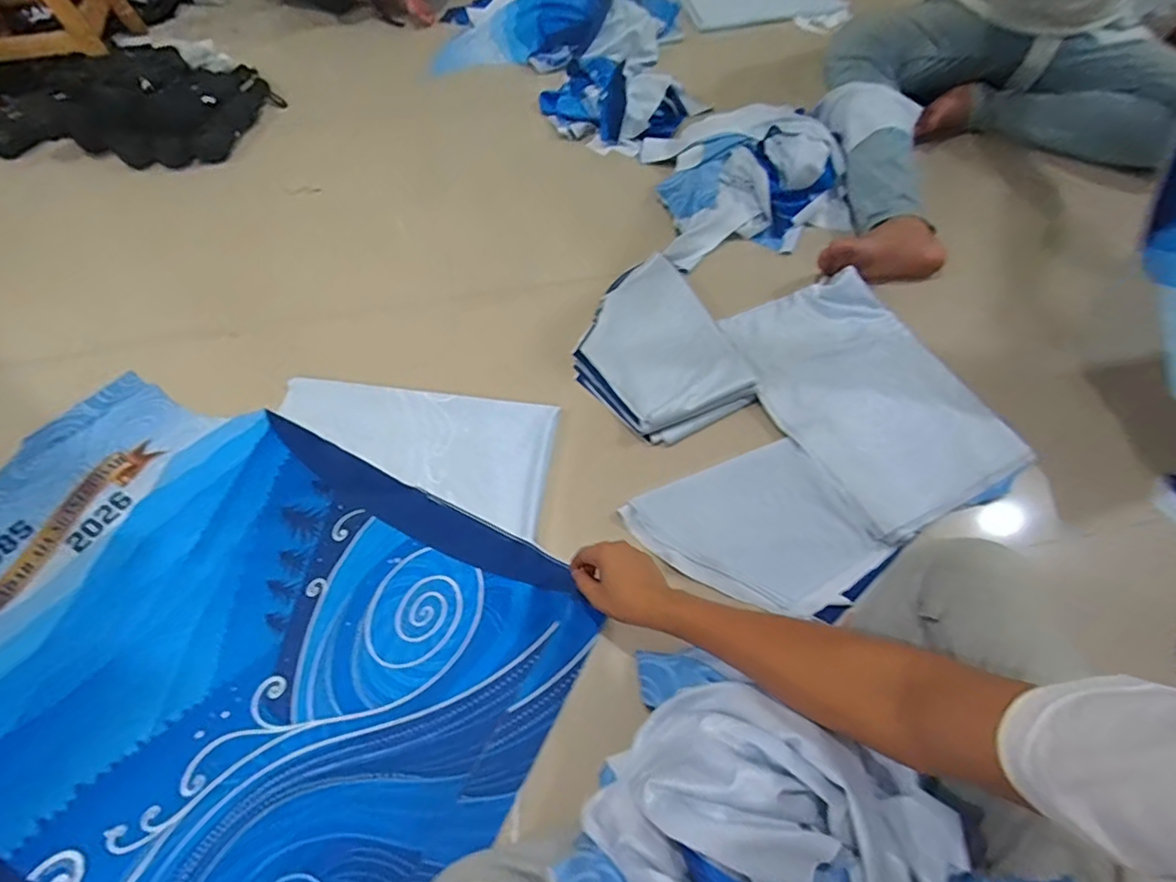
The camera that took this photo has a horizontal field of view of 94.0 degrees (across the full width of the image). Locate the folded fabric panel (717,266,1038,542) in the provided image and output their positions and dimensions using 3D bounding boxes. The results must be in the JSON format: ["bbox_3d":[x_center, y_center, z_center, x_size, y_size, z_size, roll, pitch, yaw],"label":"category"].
[{"bbox_3d":[0.417,-0.075,0.814,0.299,0.050,0.406,-26,64,-12],"label":"folded fabric panel"}]

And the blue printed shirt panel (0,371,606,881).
[{"bbox_3d":[-0.503,0.251,0.689,0.880,0.026,0.587,24,63,16],"label":"blue printed shirt panel"}]

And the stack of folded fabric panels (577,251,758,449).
[{"bbox_3d":[0.093,-0.156,0.846,0.229,0.043,0.328,-21,60,-10],"label":"stack of folded fabric panels"}]

